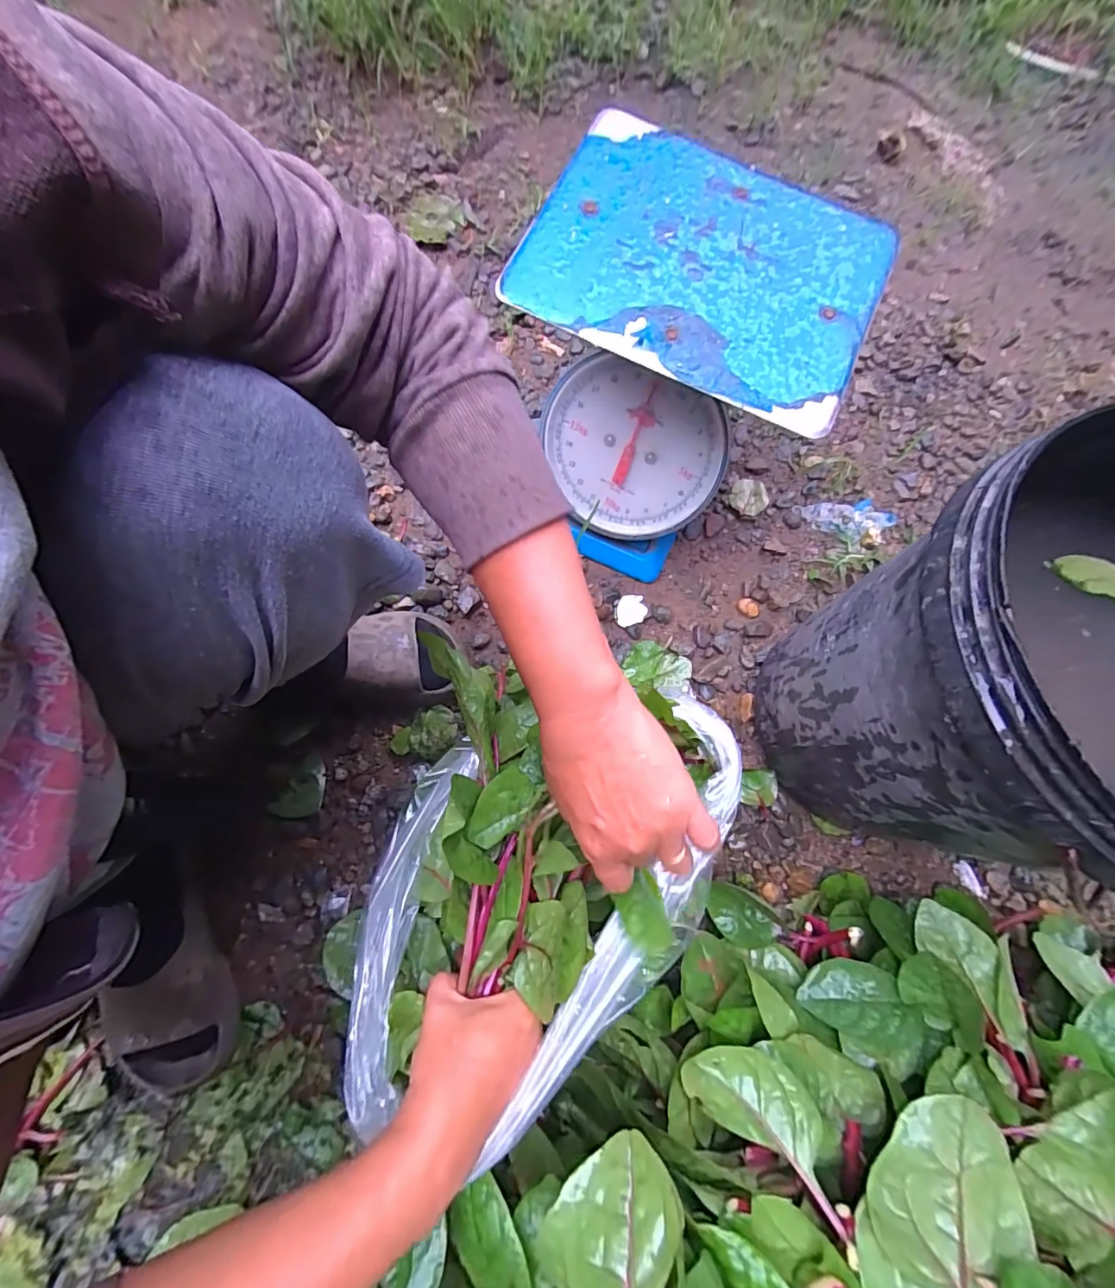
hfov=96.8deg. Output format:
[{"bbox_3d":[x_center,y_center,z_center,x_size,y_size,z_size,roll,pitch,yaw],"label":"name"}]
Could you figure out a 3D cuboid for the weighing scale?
[{"bbox_3d":[0.116,-0.273,0.550,0.286,0.287,0.269,25,77,5],"label":"weighing scale"}]

